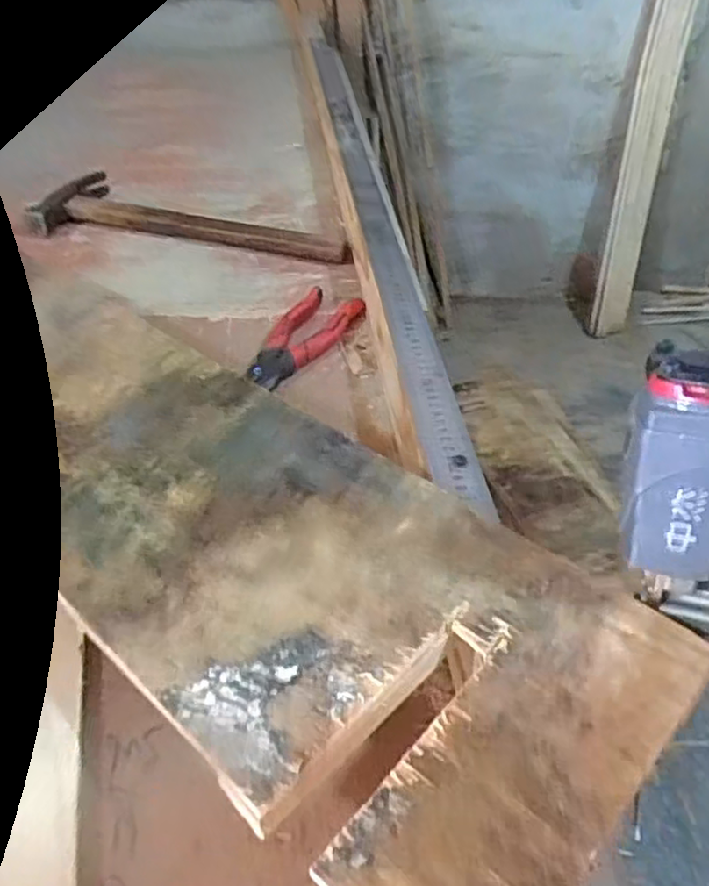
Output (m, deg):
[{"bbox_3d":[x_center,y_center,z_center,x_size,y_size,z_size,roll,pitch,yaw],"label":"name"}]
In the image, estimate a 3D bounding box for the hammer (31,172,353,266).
[{"bbox_3d":[-0.196,-0.287,0.882,0.404,0.027,0.132,10,41,7],"label":"hammer"}]

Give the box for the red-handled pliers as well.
[{"bbox_3d":[-0.051,-0.106,0.672,0.059,0.035,0.162,26,46,24],"label":"red-handled pliers"}]

